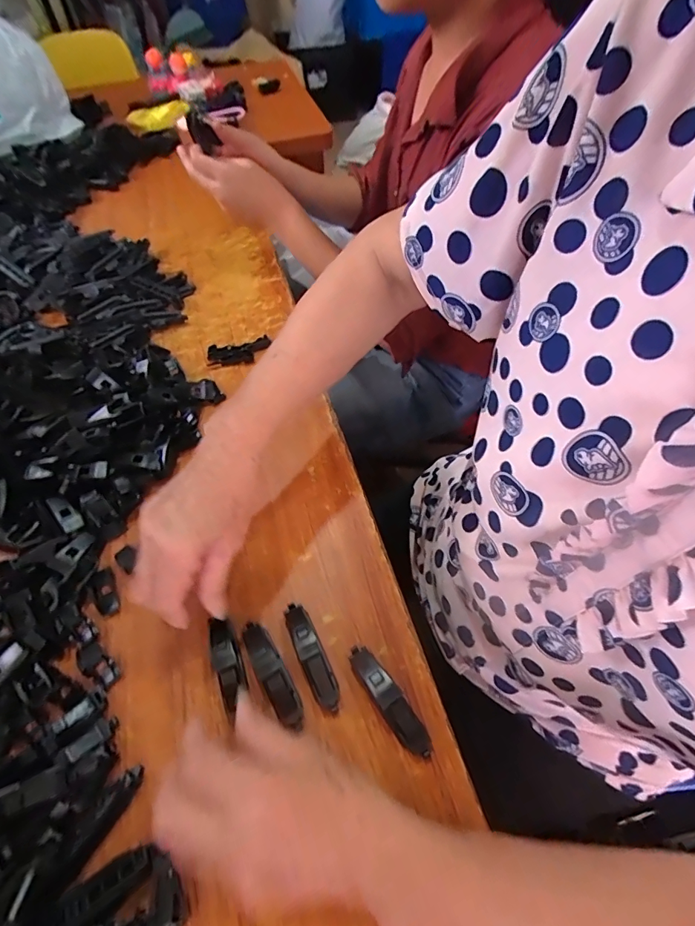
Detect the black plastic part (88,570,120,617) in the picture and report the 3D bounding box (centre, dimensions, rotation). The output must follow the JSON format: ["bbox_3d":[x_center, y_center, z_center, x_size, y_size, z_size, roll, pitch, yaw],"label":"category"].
[{"bbox_3d":[-0.202,0.105,0.353,0.014,0.014,0.040,-27,60,-16],"label":"black plastic part"}]

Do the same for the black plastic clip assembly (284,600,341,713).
[{"bbox_3d":[-0.027,0.145,0.321,0.020,0.015,0.080,-23,59,-14],"label":"black plastic clip assembly"}]

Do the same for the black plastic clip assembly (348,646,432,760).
[{"bbox_3d":[0.030,0.168,0.302,0.020,0.019,0.082,-30,61,-18],"label":"black plastic clip assembly"}]

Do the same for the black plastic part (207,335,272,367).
[{"bbox_3d":[-0.132,-0.133,0.514,0.072,0.011,0.030,-11,57,-6],"label":"black plastic part"}]

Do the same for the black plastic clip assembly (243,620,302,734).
[{"bbox_3d":[-0.055,0.152,0.311,0.019,0.021,0.080,-27,60,-16],"label":"black plastic clip assembly"}]

